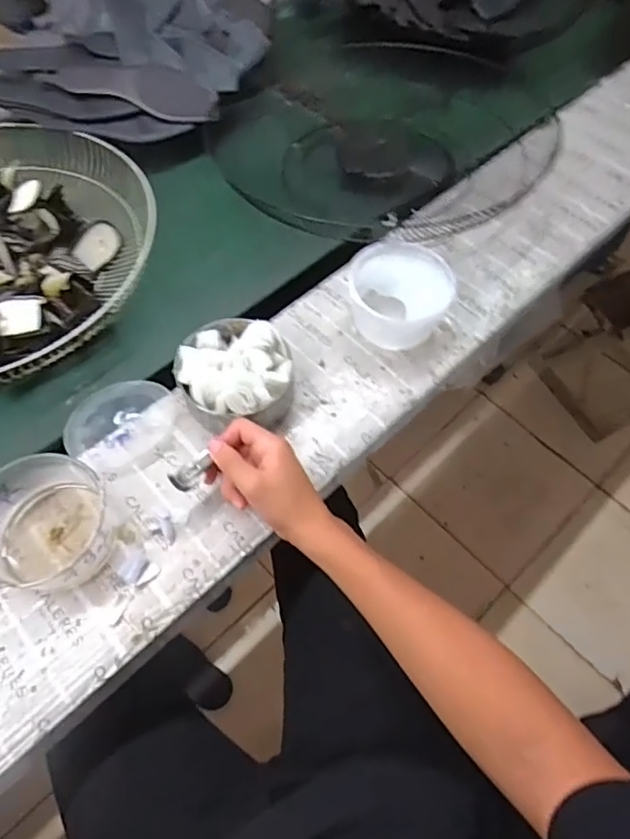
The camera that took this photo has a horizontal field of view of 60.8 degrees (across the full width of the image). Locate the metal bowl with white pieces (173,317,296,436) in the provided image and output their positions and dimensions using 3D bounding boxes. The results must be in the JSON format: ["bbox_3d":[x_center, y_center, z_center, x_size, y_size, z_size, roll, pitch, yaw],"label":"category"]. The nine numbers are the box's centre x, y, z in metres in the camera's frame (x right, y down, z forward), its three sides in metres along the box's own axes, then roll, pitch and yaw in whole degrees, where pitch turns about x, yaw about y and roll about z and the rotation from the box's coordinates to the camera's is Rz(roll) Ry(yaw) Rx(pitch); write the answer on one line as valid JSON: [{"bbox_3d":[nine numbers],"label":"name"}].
[{"bbox_3d":[-0.082,-0.049,0.567,0.115,0.069,0.122,0,61,0],"label":"metal bowl with white pieces"}]

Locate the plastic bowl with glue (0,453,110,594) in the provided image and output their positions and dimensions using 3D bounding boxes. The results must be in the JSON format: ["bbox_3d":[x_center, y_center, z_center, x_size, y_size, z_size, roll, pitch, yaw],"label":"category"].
[{"bbox_3d":[-0.247,0.095,0.489,0.104,0.063,0.111,0,61,0],"label":"plastic bowl with glue"}]

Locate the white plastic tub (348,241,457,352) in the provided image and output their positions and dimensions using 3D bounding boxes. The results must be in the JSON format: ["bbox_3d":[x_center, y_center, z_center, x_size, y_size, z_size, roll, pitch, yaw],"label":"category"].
[{"bbox_3d":[0.098,-0.143,0.621,0.113,0.064,0.104,0,61,0],"label":"white plastic tub"}]

